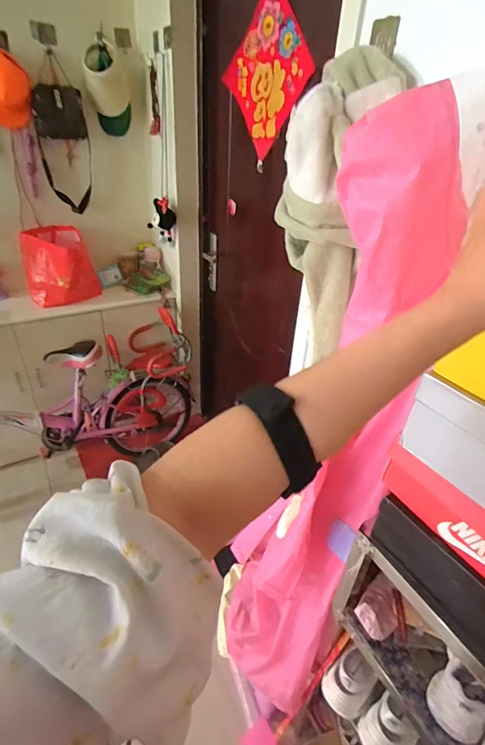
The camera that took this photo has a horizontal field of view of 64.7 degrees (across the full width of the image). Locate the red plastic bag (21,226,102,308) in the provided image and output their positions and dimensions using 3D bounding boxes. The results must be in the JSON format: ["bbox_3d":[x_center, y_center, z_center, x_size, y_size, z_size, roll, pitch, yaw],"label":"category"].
[{"bbox_3d":[-0.779,-0.454,1.652,0.270,0.302,0.248,-11,35,-20],"label":"red plastic bag"}]

